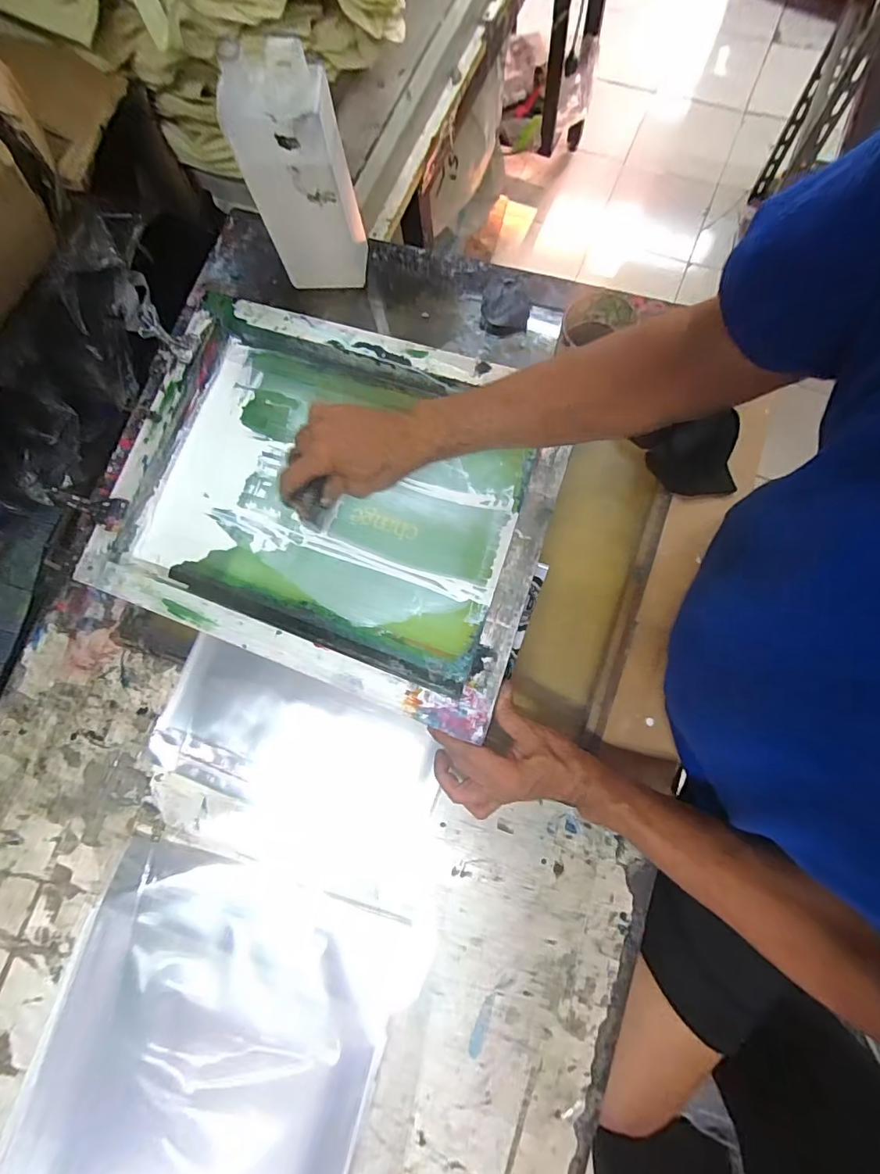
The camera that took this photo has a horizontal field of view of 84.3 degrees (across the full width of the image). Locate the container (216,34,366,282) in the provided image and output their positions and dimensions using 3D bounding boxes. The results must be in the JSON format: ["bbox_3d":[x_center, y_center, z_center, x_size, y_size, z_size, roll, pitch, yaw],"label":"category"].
[{"bbox_3d":[-0.143,-0.419,0.512,0.102,0.220,0.056,-2,80,5],"label":"container"}]

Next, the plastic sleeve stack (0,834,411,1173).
[{"bbox_3d":[-0.250,0.534,0.440,0.313,0.025,0.522,15,79,4],"label":"plastic sleeve stack"}]

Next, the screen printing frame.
[{"bbox_3d":[-0.116,-0.098,0.517,0.455,0.041,0.354,19,82,10],"label":"screen printing frame"}]

